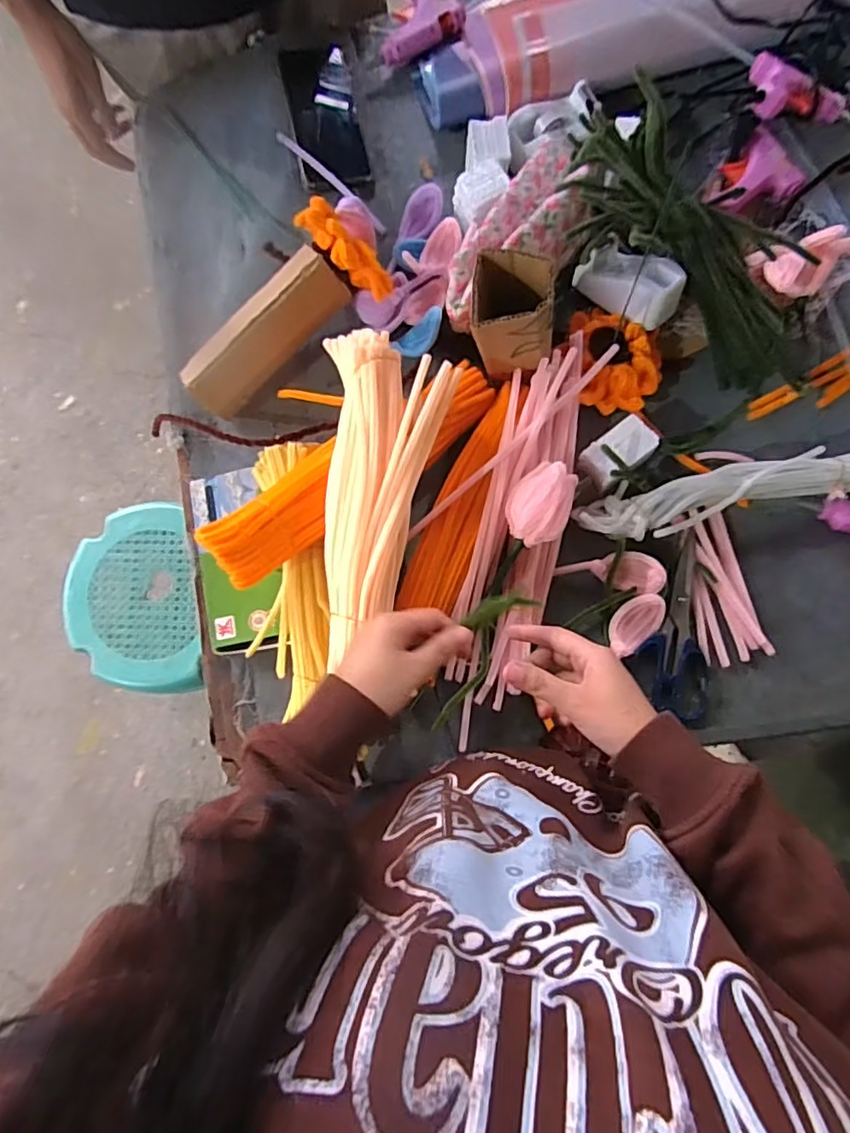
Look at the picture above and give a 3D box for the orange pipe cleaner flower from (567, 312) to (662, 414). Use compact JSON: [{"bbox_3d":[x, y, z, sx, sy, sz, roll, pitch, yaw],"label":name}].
[{"bbox_3d":[0.189,-0.207,0.564,0.085,0.041,0.109,-5,81,3],"label":"orange pipe cleaner flower"}]

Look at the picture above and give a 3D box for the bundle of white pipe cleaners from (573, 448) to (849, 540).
[{"bbox_3d":[0.301,-0.067,0.533,0.313,0.049,0.053,-7,81,3],"label":"bundle of white pipe cleaners"}]

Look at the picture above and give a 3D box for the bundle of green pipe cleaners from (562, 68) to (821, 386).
[{"bbox_3d":[0.246,-0.287,0.530,0.286,0.108,0.096,40,86,-12],"label":"bundle of green pipe cleaners"}]

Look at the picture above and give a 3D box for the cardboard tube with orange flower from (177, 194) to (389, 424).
[{"bbox_3d":[-0.136,-0.243,0.564,0.234,0.068,0.084,-41,80,11],"label":"cardboard tube with orange flower"}]

